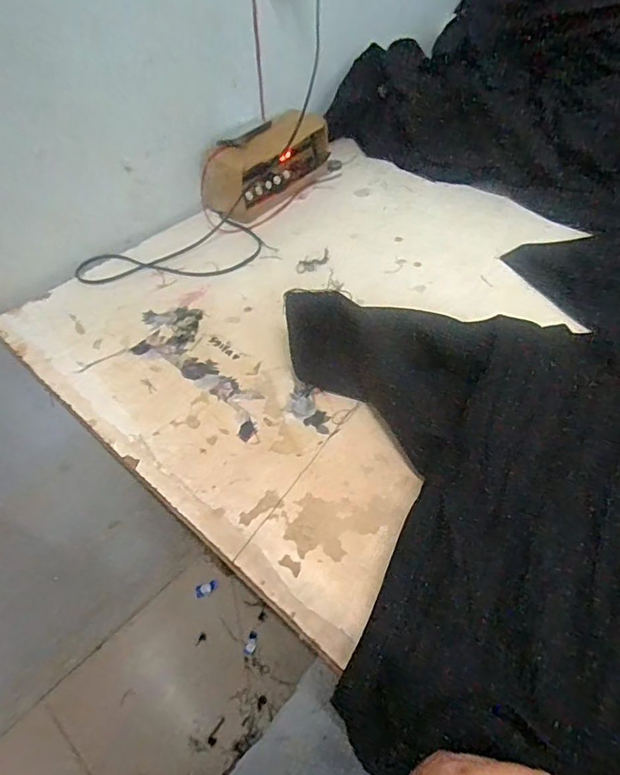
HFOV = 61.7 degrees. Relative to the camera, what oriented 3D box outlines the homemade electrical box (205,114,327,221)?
[{"bbox_3d":[-0.055,-0.312,0.723,0.068,0.095,0.191,32,59,29],"label":"homemade electrical box"}]

